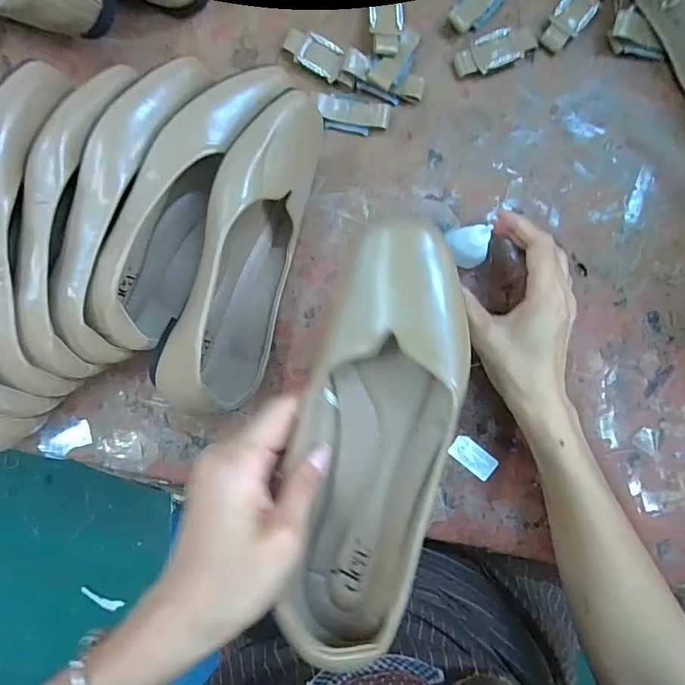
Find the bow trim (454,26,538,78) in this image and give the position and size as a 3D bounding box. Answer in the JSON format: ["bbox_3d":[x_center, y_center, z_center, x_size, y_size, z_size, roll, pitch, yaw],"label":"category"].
[{"bbox_3d":[0.127,-0.241,0.362,0.067,0.011,0.029,-22,89,0],"label":"bow trim"}]

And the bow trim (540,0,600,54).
[{"bbox_3d":[0.190,-0.271,0.361,0.029,0.009,0.063,41,89,1],"label":"bow trim"}]

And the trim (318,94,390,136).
[{"bbox_3d":[0.009,-0.189,0.363,0.059,0.005,0.028,8,89,0],"label":"trim"}]

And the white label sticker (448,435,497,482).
[{"bbox_3d":[0.109,0.095,0.363,0.039,0.004,0.021,40,88,3],"label":"white label sticker"}]

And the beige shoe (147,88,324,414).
[{"bbox_3d":[-0.067,-0.062,0.323,0.065,0.086,0.229,20,89,0],"label":"beige shoe"}]

